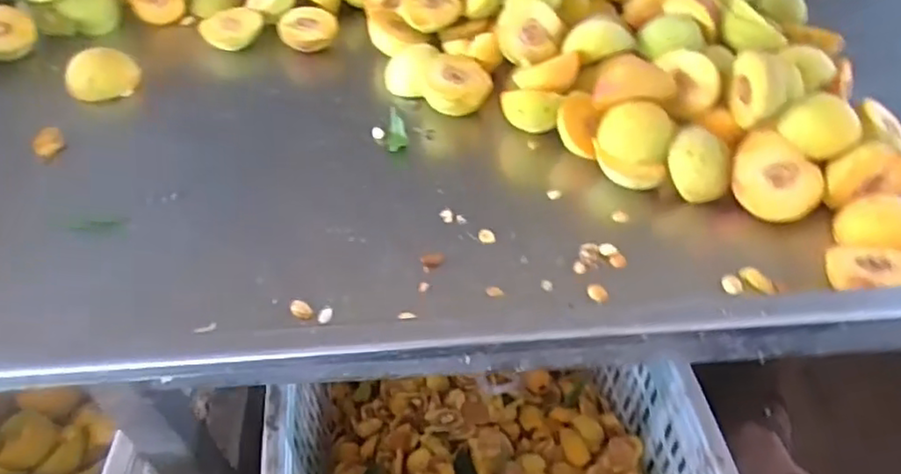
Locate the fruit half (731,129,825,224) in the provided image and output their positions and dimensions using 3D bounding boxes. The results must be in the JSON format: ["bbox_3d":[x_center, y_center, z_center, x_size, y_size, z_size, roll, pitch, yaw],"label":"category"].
[{"bbox_3d":[0.255,-0.046,0.526,0.059,0.033,0.070,-39,91,1],"label":"fruit half"}]

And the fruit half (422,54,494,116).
[{"bbox_3d":[0.005,-0.145,0.620,0.063,0.031,0.061,0,46,0],"label":"fruit half"}]

